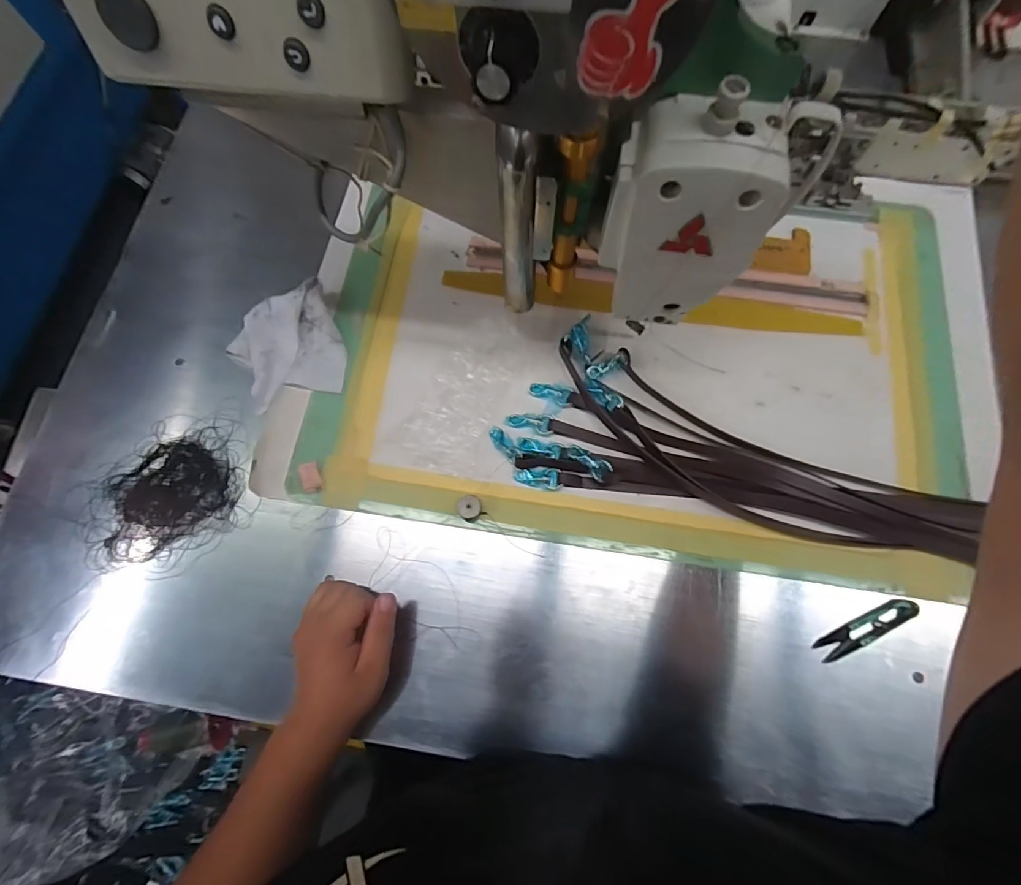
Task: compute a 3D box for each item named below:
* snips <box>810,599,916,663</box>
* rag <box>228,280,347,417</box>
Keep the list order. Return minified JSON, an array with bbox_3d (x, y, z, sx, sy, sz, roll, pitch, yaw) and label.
[{"bbox_3d":[0.343,0.181,0.439,0.103,0.016,0.020,-24,78,-4],"label":"snips"},{"bbox_3d":[-0.250,-0.105,0.506,0.117,0.029,0.115,-23,78,-4],"label":"rag"}]

